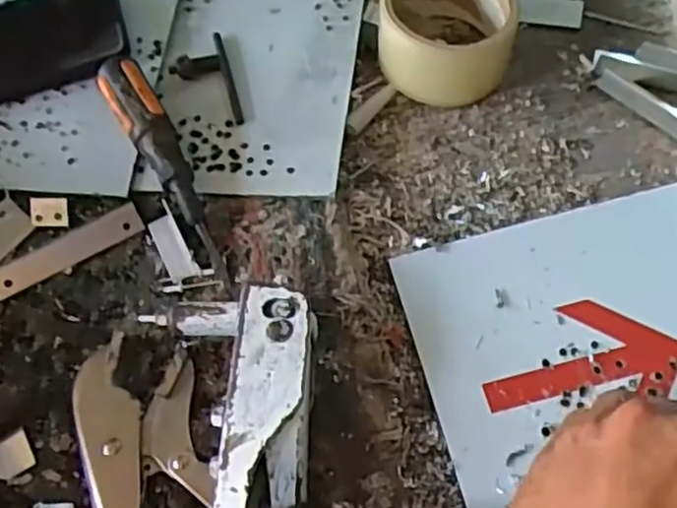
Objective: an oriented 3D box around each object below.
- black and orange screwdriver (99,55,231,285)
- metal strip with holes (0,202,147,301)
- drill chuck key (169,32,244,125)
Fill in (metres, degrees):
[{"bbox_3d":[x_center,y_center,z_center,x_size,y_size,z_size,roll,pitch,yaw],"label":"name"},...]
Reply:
[{"bbox_3d":[-0.102,-0.054,0.428,0.026,0.032,0.158,-28,65,-12],"label":"black and orange screwdriver"},{"bbox_3d":[-0.162,-0.002,0.426,0.093,0.005,0.021,-30,72,-9],"label":"metal strip with holes"},{"bbox_3d":[-0.088,-0.114,0.466,0.038,0.012,0.075,-15,63,-6],"label":"drill chuck key"}]

